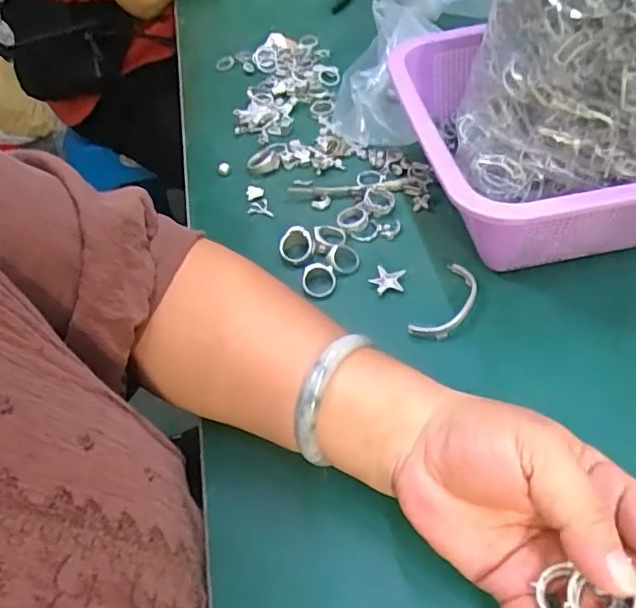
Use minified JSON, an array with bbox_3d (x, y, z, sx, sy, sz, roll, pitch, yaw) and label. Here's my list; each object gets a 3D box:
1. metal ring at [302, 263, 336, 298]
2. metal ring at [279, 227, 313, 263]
[{"bbox_3d":[0.001,-0.018,0.397,0.023,0.008,0.026,-11,49,1],"label":"metal ring"},{"bbox_3d":[-0.016,-0.043,0.421,0.024,0.007,0.027,21,85,7],"label":"metal ring"}]

